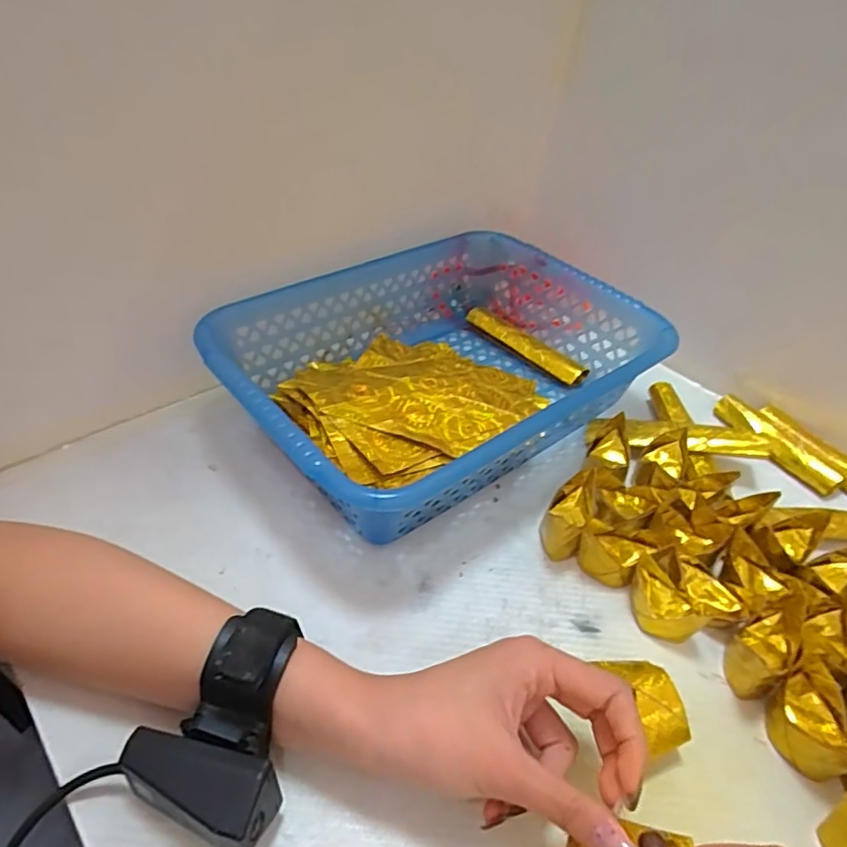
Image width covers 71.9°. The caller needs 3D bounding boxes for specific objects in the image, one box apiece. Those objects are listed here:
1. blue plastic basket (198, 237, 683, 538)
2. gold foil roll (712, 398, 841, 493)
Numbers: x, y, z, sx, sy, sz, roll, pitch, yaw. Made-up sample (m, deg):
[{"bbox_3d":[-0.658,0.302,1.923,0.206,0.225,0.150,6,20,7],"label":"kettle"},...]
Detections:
[{"bbox_3d":[0.017,-0.045,0.478,0.326,0.085,0.236,-25,50,-30],"label":"blue plastic basket"},{"bbox_3d":[0.299,0.016,0.497,0.023,0.020,0.111,-21,48,-27],"label":"gold foil roll"}]

